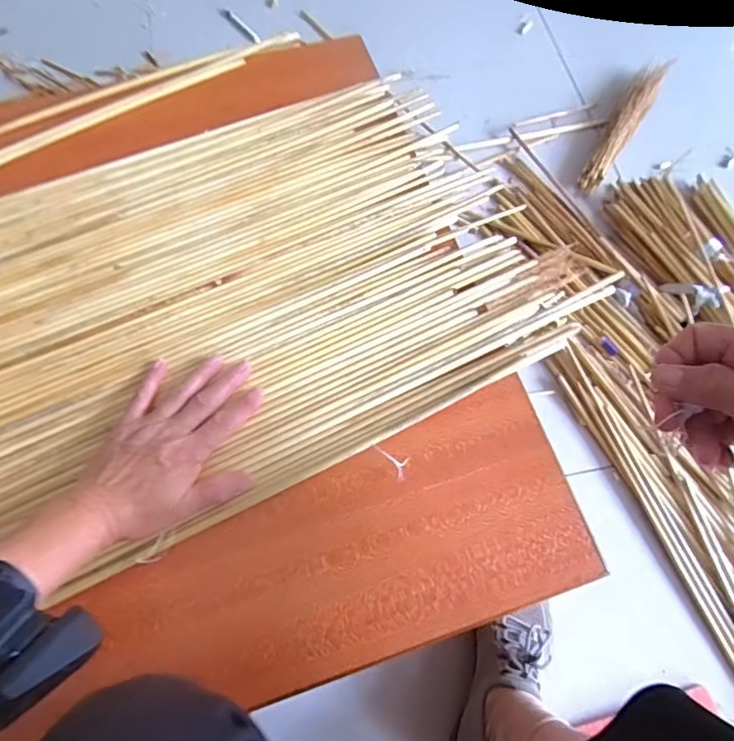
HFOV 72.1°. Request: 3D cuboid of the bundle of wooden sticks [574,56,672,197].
[{"bbox_3d":[0.460,-0.437,0.902,0.053,0.047,0.302,29,72,10],"label":"bundle of wooden sticks"}]

